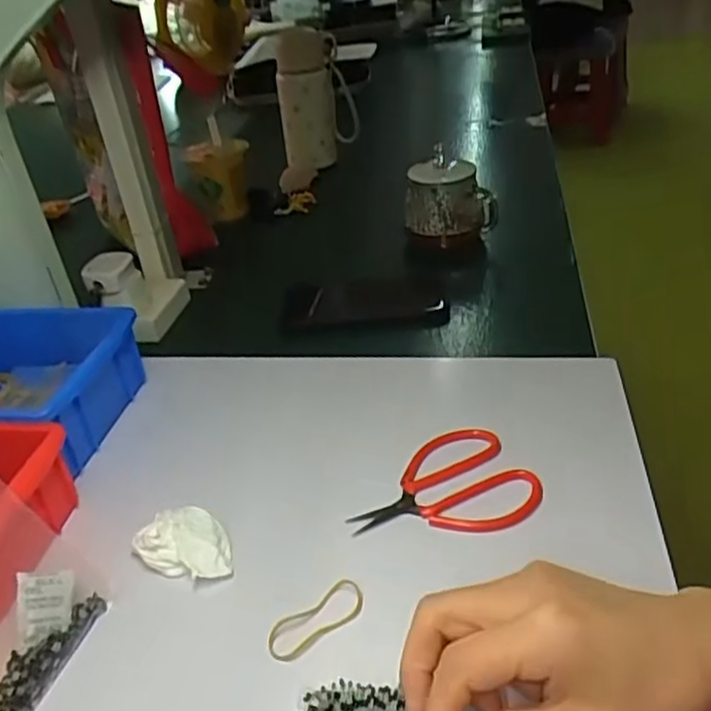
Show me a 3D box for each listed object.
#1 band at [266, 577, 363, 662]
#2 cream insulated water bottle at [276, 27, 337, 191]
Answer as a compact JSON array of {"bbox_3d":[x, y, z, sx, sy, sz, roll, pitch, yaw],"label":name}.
[{"bbox_3d":[-0.020,0.139,0.359,0.056,0.006,0.023,-31,52,-25],"label":"band"},{"bbox_3d":[-0.075,-0.354,0.993,0.088,0.216,0.083,-6,34,1],"label":"cream insulated water bottle"}]

